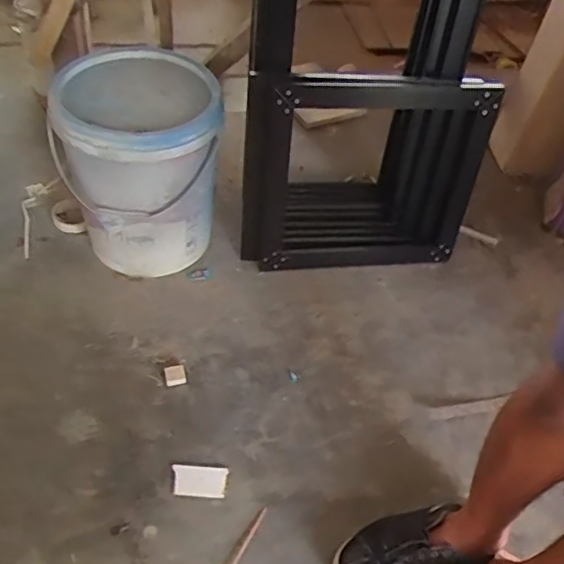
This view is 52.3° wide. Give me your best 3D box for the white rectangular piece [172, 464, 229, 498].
[{"bbox_3d":[-0.137,0.330,0.957,0.089,0.010,0.051,6,49,-2],"label":"white rectangular piece"}]

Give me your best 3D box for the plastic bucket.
[{"bbox_3d":[-0.272,-0.213,1.146,0.267,0.396,0.267,3,49,-4],"label":"plastic bucket"}]

